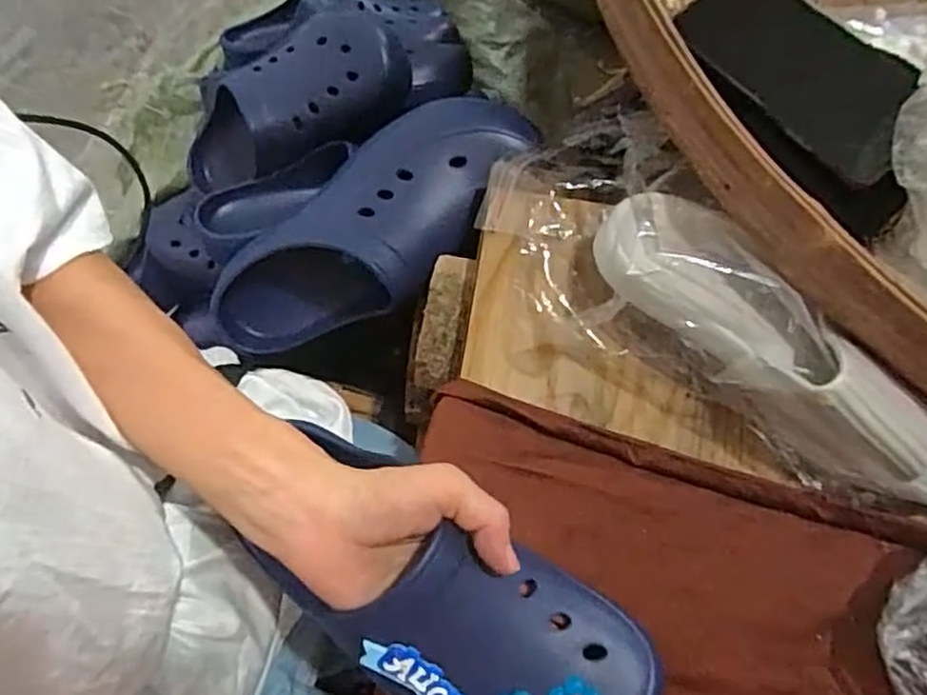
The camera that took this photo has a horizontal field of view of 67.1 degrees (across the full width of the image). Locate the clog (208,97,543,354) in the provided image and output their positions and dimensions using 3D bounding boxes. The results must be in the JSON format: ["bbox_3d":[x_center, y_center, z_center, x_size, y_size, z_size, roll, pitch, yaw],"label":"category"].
[{"bbox_3d":[-0.083,-0.088,0.563,0.300,0.089,0.123,-32,76,19],"label":"clog"}]

